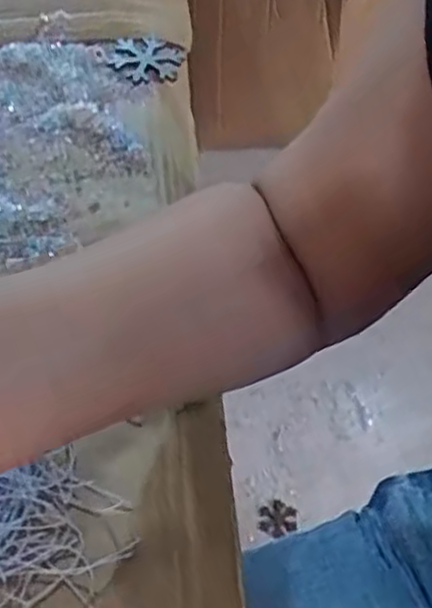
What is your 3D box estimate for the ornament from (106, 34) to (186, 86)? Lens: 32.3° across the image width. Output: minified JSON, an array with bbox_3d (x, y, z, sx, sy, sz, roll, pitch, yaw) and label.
[{"bbox_3d":[-0.054,-0.186,0.566,0.052,0.008,0.070,15,48,-3],"label":"ornament"}]

